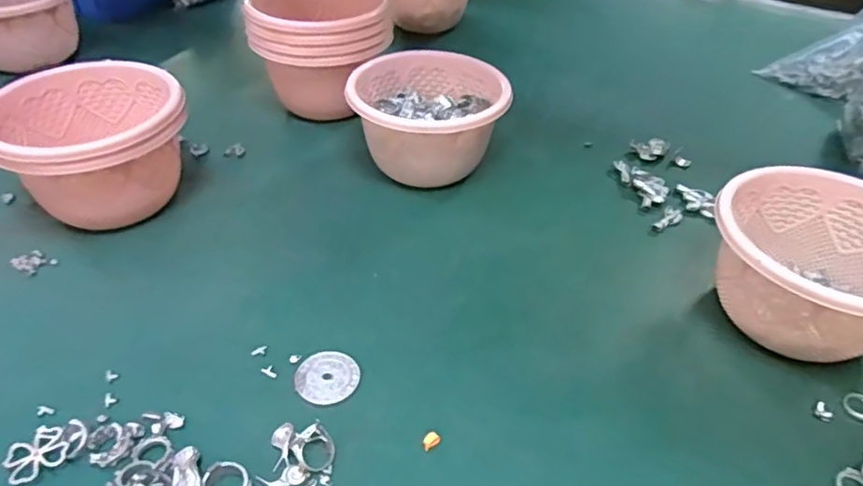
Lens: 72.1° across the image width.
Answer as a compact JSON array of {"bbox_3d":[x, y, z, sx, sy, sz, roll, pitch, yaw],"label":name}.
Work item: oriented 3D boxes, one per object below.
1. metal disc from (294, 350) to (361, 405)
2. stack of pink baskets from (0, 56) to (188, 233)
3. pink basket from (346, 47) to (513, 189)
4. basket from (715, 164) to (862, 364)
[{"bbox_3d":[-0.071,0.091,0.406,0.043,0.004,0.039,-28,50,-30],"label":"metal disc"},{"bbox_3d":[-0.285,-0.079,0.514,0.141,0.097,0.136,-17,46,-21],"label":"stack of pink baskets"},{"bbox_3d":[-0.007,-0.122,0.588,0.145,0.085,0.142,-15,45,-19],"label":"pink basket"},{"bbox_3d":[0.275,0.019,0.433,0.138,0.090,0.136,21,45,19],"label":"basket"}]

